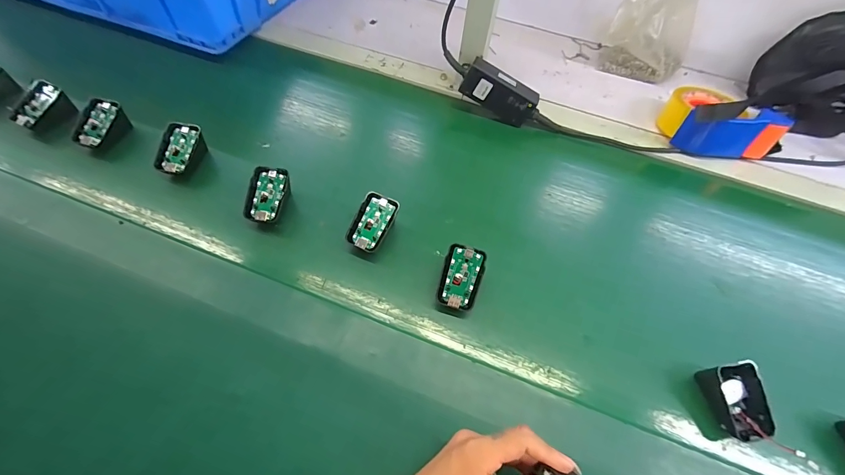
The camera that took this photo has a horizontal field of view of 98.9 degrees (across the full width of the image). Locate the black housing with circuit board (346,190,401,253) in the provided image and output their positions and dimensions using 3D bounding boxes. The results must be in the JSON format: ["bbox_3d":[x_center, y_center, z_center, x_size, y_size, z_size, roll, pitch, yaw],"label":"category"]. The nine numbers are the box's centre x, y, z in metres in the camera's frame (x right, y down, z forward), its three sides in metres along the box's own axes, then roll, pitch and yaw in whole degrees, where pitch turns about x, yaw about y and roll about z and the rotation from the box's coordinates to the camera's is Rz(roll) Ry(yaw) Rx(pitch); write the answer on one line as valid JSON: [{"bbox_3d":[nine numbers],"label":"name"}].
[{"bbox_3d":[-0.059,-0.016,0.439,0.042,0.023,0.070,23,75,6],"label":"black housing with circuit board"}]

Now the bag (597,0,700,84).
[{"bbox_3d":[0.389,-0.342,0.611,0.137,0.169,0.081,32,54,13],"label":"bag"}]

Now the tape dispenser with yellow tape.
[{"bbox_3d":[0.465,-0.184,0.565,0.165,0.067,0.094,19,52,3],"label":"tape dispenser with yellow tape"}]

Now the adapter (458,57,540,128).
[{"bbox_3d":[0.120,-0.219,0.554,0.120,0.051,0.033,28,56,-10],"label":"adapter"}]

